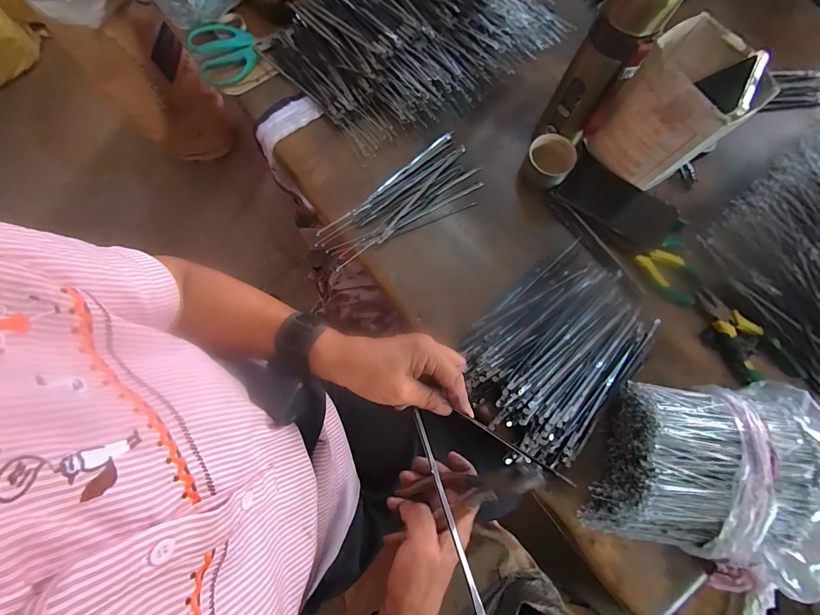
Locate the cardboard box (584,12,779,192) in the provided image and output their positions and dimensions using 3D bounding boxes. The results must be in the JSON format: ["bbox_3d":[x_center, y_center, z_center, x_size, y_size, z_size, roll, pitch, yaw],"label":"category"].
[{"bbox_3d":[0.320,-0.238,0.452,0.093,0.159,0.118,-41,82,-9],"label":"cardboard box"}]

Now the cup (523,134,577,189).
[{"bbox_3d":[0.194,-0.203,0.500,0.061,0.042,0.060,27,79,4],"label":"cup"}]

